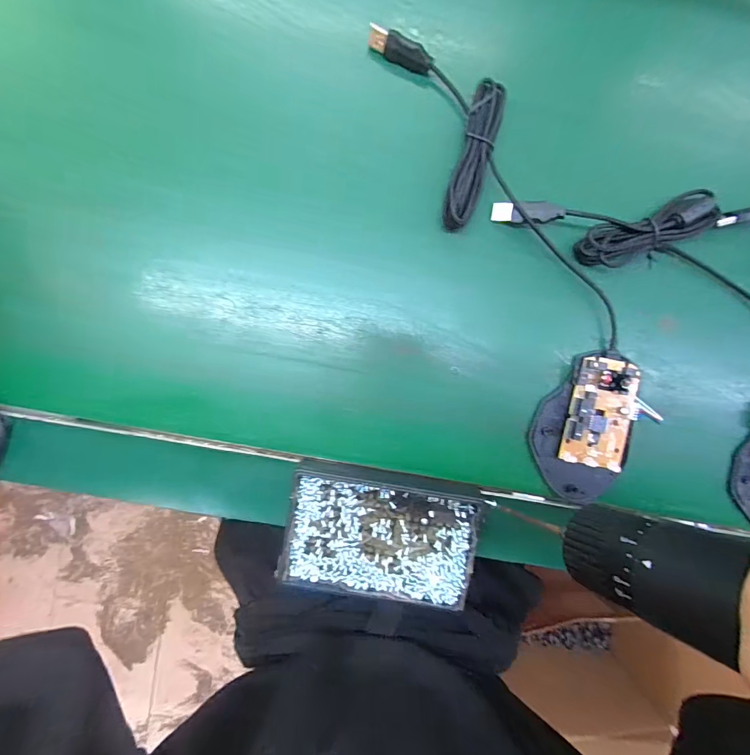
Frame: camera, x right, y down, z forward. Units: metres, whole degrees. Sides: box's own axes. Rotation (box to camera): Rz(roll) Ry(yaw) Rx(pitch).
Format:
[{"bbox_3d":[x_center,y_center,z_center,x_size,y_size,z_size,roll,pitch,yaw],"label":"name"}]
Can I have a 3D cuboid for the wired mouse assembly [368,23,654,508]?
[{"bbox_3d":[0.109,-0.083,0.275,0.087,0.018,0.358,-24,94,0],"label":"wired mouse assembly"}]

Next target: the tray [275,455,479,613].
[{"bbox_3d":[0.005,0.116,0.290,0.136,0.020,0.093,10,93,-2],"label":"tray"}]

